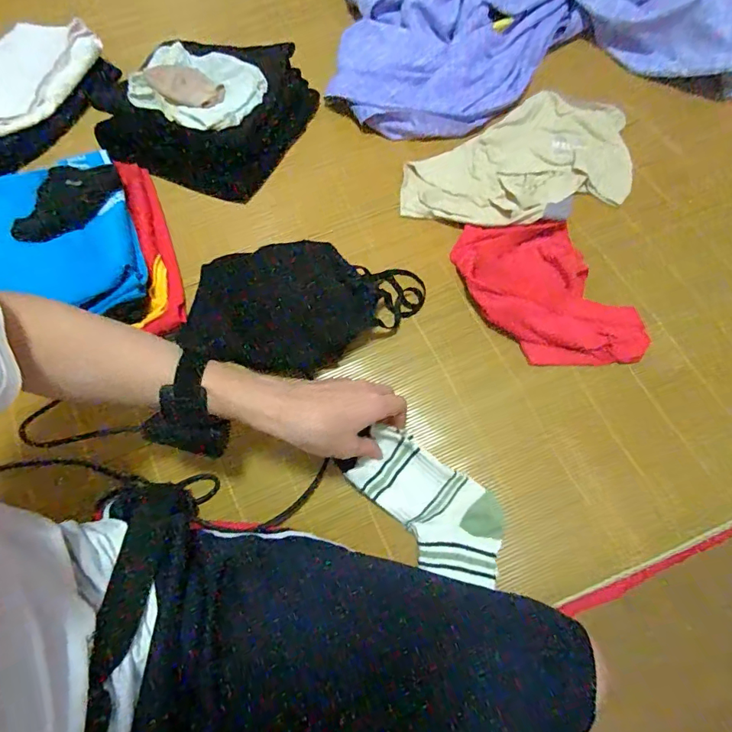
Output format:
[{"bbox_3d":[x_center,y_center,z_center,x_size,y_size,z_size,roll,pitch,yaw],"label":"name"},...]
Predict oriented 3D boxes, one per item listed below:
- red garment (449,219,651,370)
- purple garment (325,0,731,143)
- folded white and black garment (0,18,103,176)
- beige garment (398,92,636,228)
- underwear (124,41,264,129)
[{"bbox_3d":[0.204,-0.083,0.551,0.140,0.029,0.217,-24,72,-7],"label":"red garment"},{"bbox_3d":[0.293,-0.572,0.712,0.705,0.072,0.443,-6,71,-1],"label":"purple garment"},{"bbox_3d":[-0.513,-0.401,0.697,0.194,0.060,0.275,14,72,6],"label":"folded white and black garment"},{"bbox_3d":[0.215,-0.265,0.624,0.329,0.025,0.187,-31,73,-9],"label":"beige garment"},{"bbox_3d":[-0.238,-0.379,0.635,0.193,0.034,0.130,30,74,11],"label":"underwear"}]

